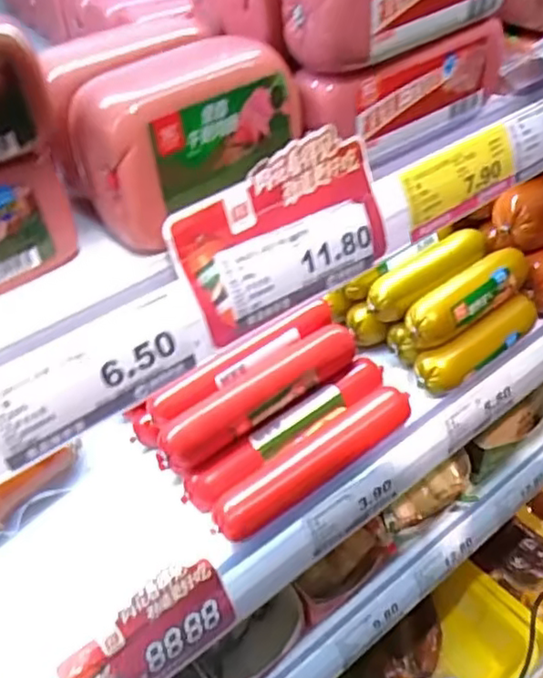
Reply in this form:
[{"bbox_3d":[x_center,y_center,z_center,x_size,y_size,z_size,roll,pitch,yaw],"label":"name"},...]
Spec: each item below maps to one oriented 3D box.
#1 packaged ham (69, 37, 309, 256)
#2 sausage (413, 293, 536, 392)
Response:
[{"bbox_3d":[-0.037,-0.095,0.302,0.101,0.063,0.053,-25,46,-19],"label":"packaged ham"},{"bbox_3d":[0.185,0.000,0.569,0.144,0.032,0.030,-27,47,-22],"label":"sausage"}]

